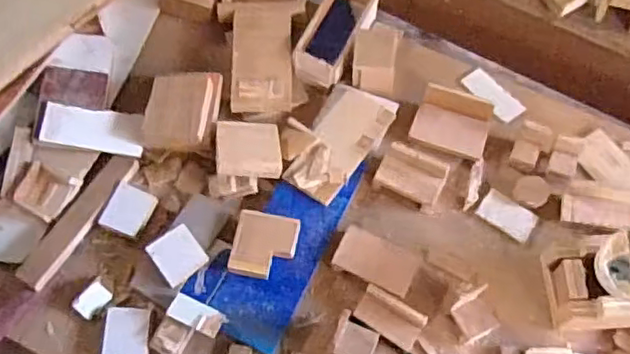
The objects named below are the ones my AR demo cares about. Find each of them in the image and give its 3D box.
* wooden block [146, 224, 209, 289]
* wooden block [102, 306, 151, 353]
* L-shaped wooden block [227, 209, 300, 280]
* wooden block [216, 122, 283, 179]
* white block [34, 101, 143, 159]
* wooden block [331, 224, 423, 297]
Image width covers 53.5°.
[{"bbox_3d":[-0.141,0.081,0.646,0.048,0.006,0.051,-34,84,-19],"label":"wooden block"},{"bbox_3d":[-0.188,0.159,0.631,0.044,0.015,0.052,1,66,0],"label":"wooden block"},{"bbox_3d":[-0.053,0.072,0.655,0.064,0.022,0.067,8,66,3],"label":"L-shaped wooden block"},{"bbox_3d":[-0.072,-0.030,0.687,0.071,0.015,0.059,3,91,-5],"label":"wooden block"},{"bbox_3d":[-0.250,-0.054,0.698,0.111,0.014,0.049,9,68,-14],"label":"white block"},{"bbox_3d":[0.065,0.088,0.648,0.085,0.014,0.049,28,69,12],"label":"wooden block"}]

